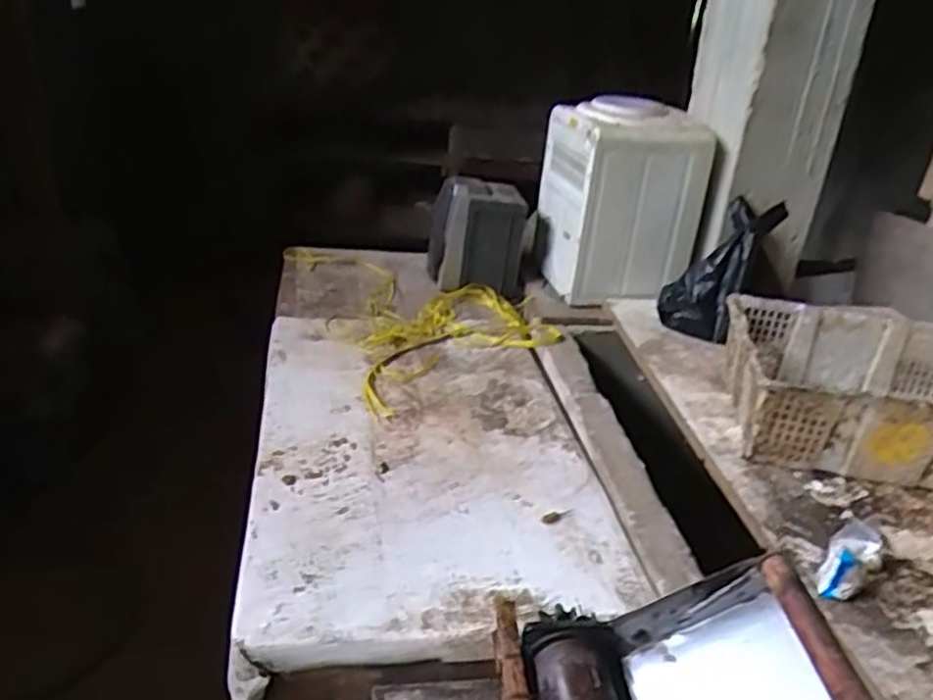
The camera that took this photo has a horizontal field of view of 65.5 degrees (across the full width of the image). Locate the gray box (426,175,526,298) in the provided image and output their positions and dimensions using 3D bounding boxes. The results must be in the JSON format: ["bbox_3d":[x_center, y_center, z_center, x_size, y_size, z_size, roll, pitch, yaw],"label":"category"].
[{"bbox_3d":[0.026,-0.287,1.844,0.243,0.241,0.175,5,28,-1],"label":"gray box"}]

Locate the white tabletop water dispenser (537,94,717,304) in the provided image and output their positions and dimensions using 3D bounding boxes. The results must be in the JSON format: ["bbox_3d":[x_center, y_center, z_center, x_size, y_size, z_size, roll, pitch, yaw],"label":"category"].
[{"bbox_3d":[0.379,-0.379,1.787,0.333,0.408,0.316,0,28,-9],"label":"white tabletop water dispenser"}]

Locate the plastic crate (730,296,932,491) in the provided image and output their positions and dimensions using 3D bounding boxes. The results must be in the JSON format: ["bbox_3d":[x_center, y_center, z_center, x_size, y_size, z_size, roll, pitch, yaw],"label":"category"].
[{"bbox_3d":[0.710,0.074,1.282,0.462,0.165,0.335,9,28,7],"label":"plastic crate"}]

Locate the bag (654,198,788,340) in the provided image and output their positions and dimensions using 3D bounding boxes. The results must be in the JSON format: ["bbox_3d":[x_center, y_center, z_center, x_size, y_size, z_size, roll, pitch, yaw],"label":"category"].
[{"bbox_3d":[0.567,-0.183,1.606,0.108,0.342,0.184,32,3,-44],"label":"bag"}]

